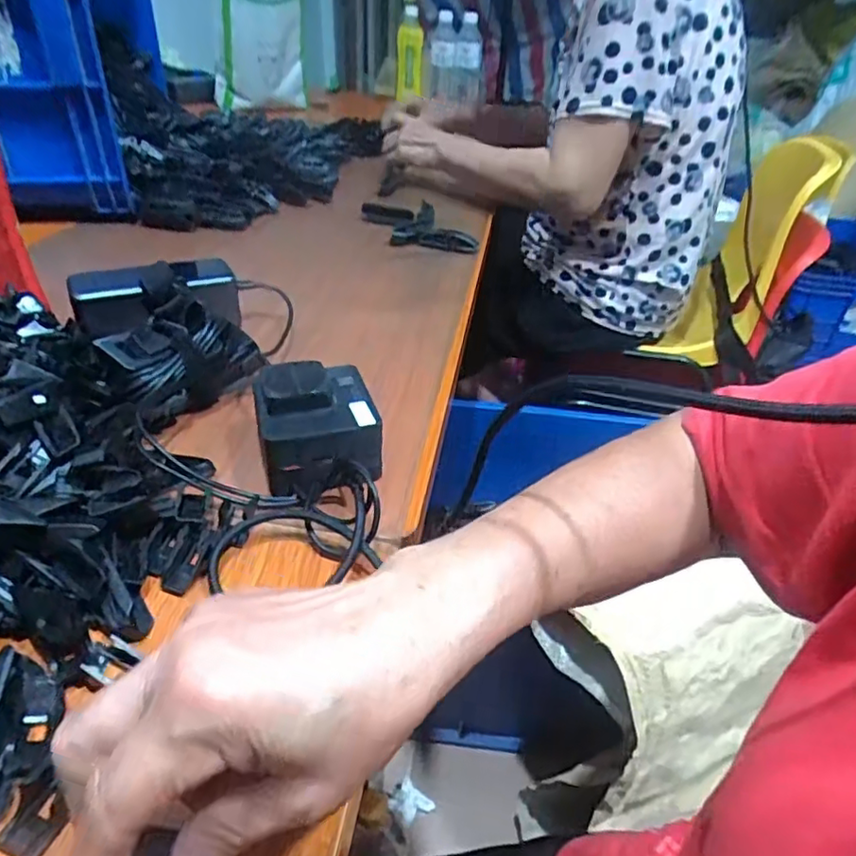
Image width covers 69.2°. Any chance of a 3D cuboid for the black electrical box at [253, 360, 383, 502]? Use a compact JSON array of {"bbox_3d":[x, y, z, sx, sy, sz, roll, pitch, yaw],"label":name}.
[{"bbox_3d":[-0.071,-0.002,0.400,0.072,0.056,0.083,-8,38,-16],"label":"black electrical box"}]

